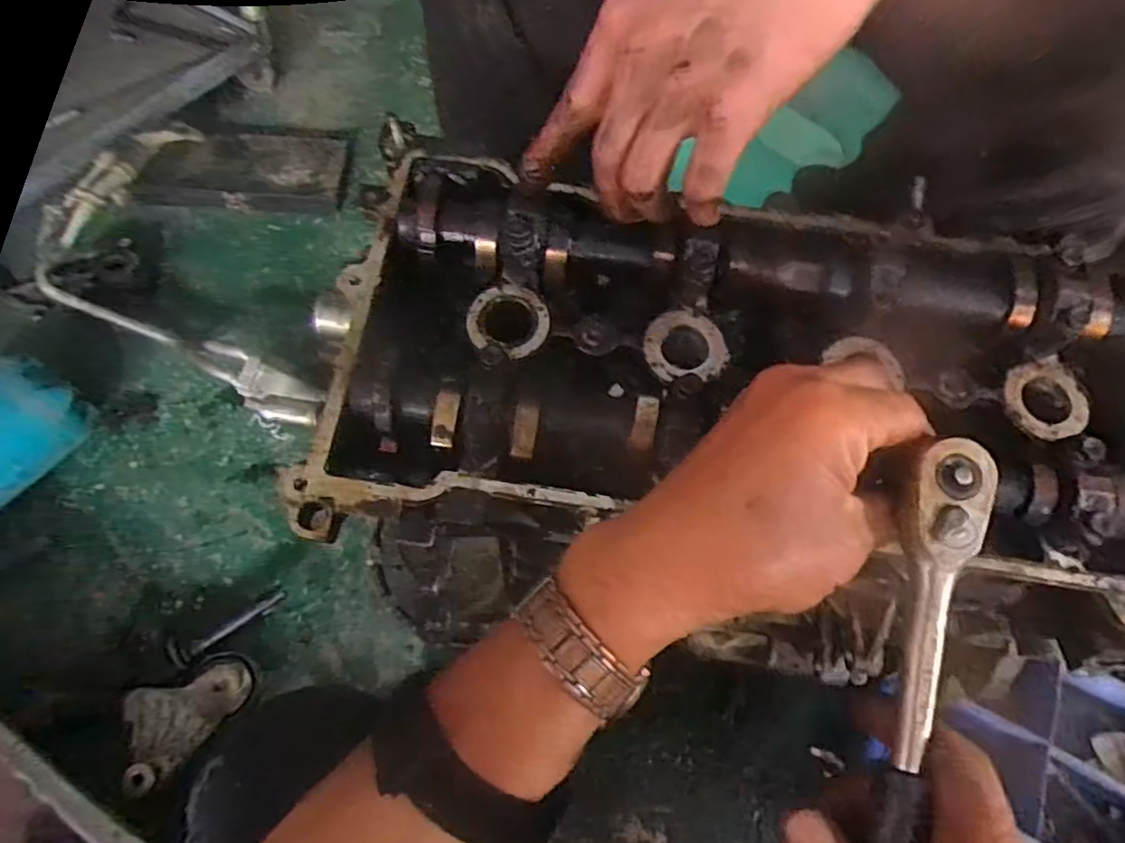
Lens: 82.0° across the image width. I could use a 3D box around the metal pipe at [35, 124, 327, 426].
[{"bbox_3d":[-0.576,-0.201,0.931,0.268,0.082,0.558,-26,64,-19],"label":"metal pipe"}]

